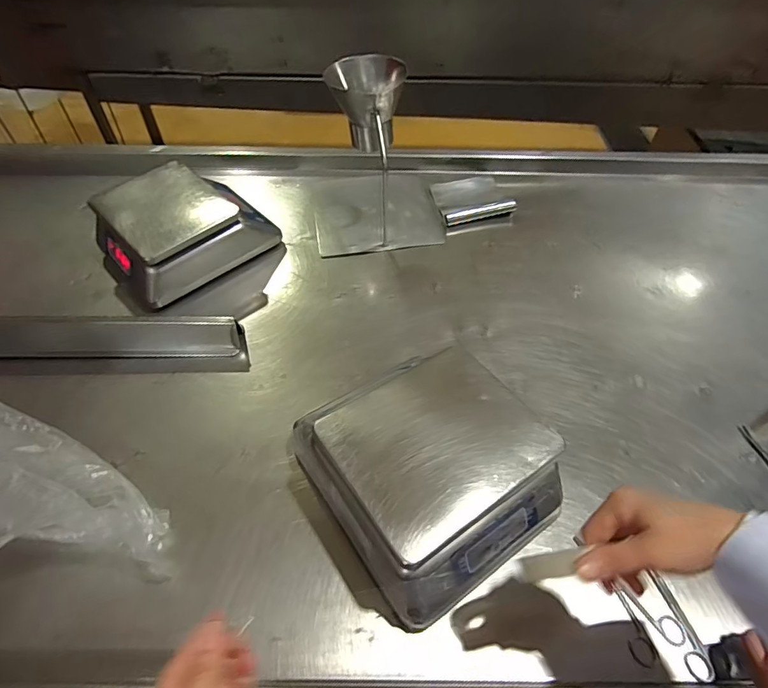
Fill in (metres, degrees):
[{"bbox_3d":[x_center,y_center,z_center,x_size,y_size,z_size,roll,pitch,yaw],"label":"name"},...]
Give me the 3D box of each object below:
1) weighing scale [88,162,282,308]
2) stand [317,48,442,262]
[{"bbox_3d":[-0.386,-0.229,0.868,0.272,0.126,0.272,-38,61,-25],"label":"weighing scale"},{"bbox_3d":[-0.015,-0.376,0.860,0.264,0.286,0.285,-1,53,-1],"label":"stand"}]

